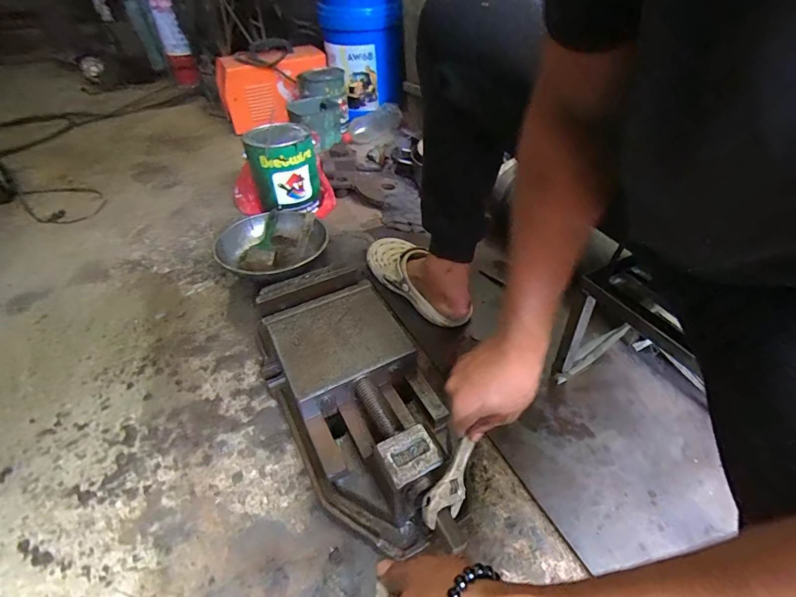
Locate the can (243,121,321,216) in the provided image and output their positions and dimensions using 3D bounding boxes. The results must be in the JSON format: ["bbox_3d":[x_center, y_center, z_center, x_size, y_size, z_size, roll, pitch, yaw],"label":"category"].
[{"bbox_3d":[-0.289,-0.326,1.005,0.174,0.173,0.156,-14,41,-13],"label":"can"}]

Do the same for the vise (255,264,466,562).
[{"bbox_3d":[-0.064,0.121,0.578,0.210,0.132,0.442,-20,52,-16],"label":"vise"}]

